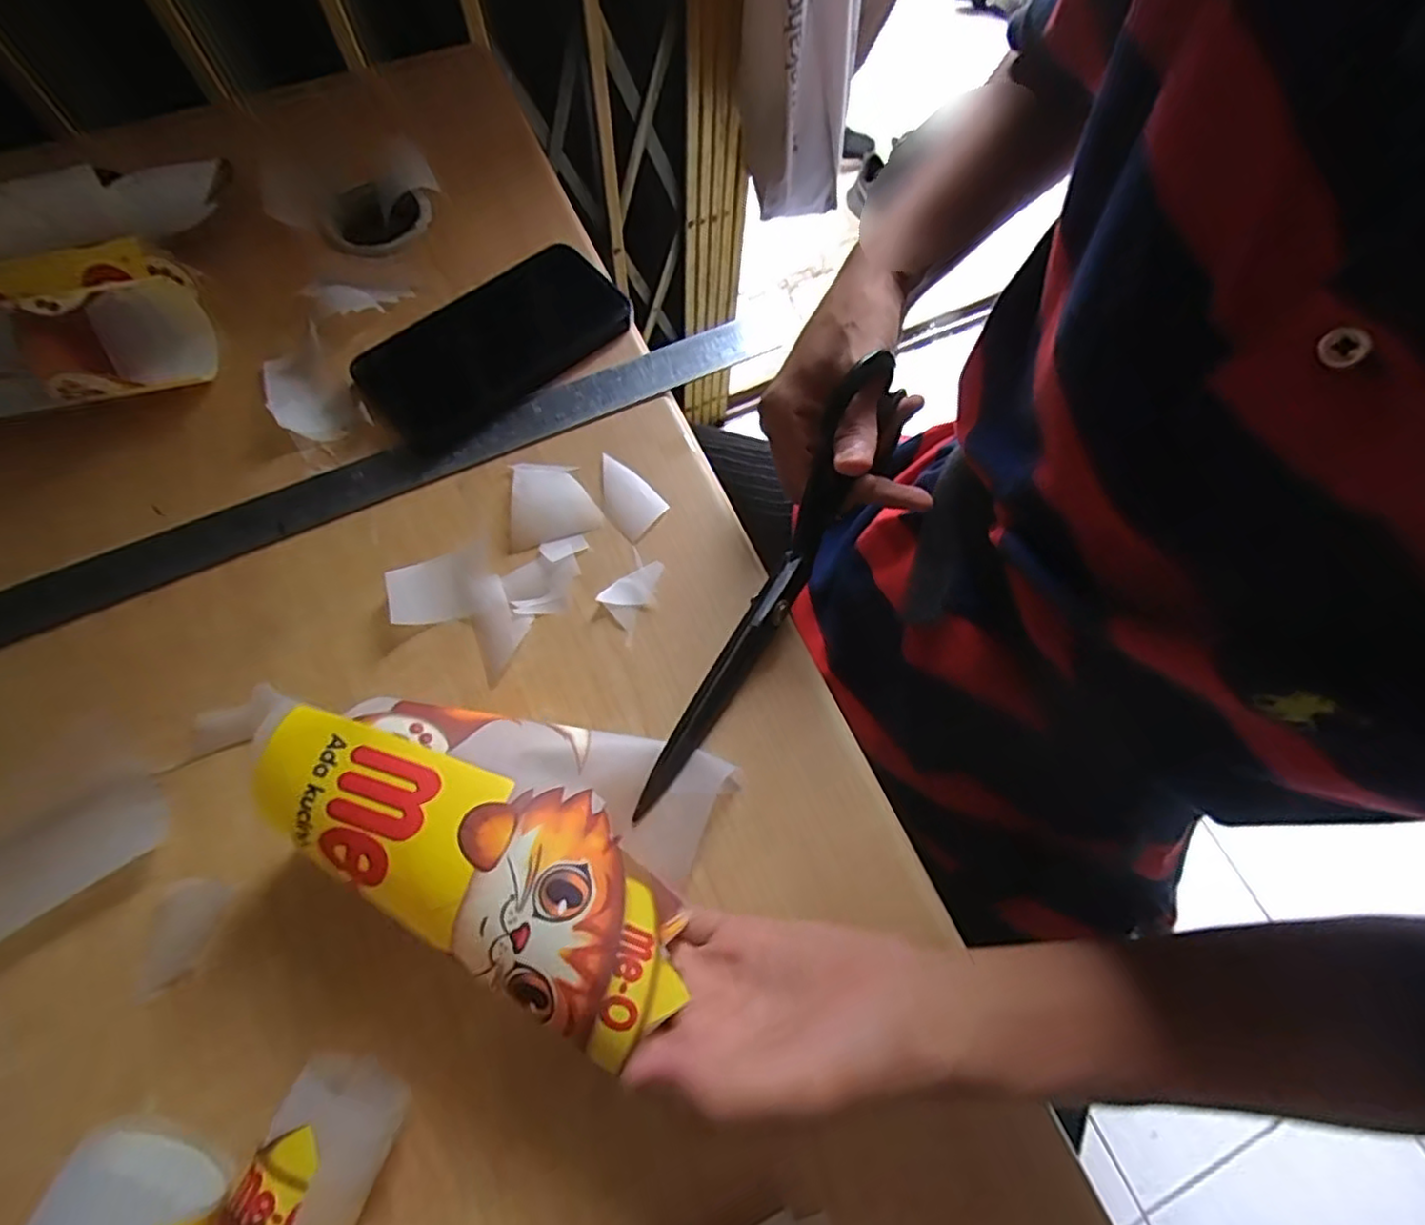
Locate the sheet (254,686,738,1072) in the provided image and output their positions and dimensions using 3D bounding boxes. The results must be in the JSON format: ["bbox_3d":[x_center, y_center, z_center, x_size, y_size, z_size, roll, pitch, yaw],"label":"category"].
[{"bbox_3d":[-0.091,0.090,0.279,0.178,0.055,0.111,18,70,4],"label":"sheet"}]

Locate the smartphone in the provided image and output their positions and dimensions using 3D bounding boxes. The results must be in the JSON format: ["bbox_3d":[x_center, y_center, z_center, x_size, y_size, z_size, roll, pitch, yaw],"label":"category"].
[{"bbox_3d":[-0.128,-0.159,0.391,0.155,0.010,0.078,-41,77,-15],"label":"smartphone"}]

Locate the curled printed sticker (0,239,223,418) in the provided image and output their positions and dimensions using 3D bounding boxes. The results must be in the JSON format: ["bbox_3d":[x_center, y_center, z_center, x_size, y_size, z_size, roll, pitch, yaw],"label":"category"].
[{"bbox_3d":[-0.379,-0.150,0.358,0.182,0.045,0.090,-13,71,-7],"label":"curled printed sticker"}]

